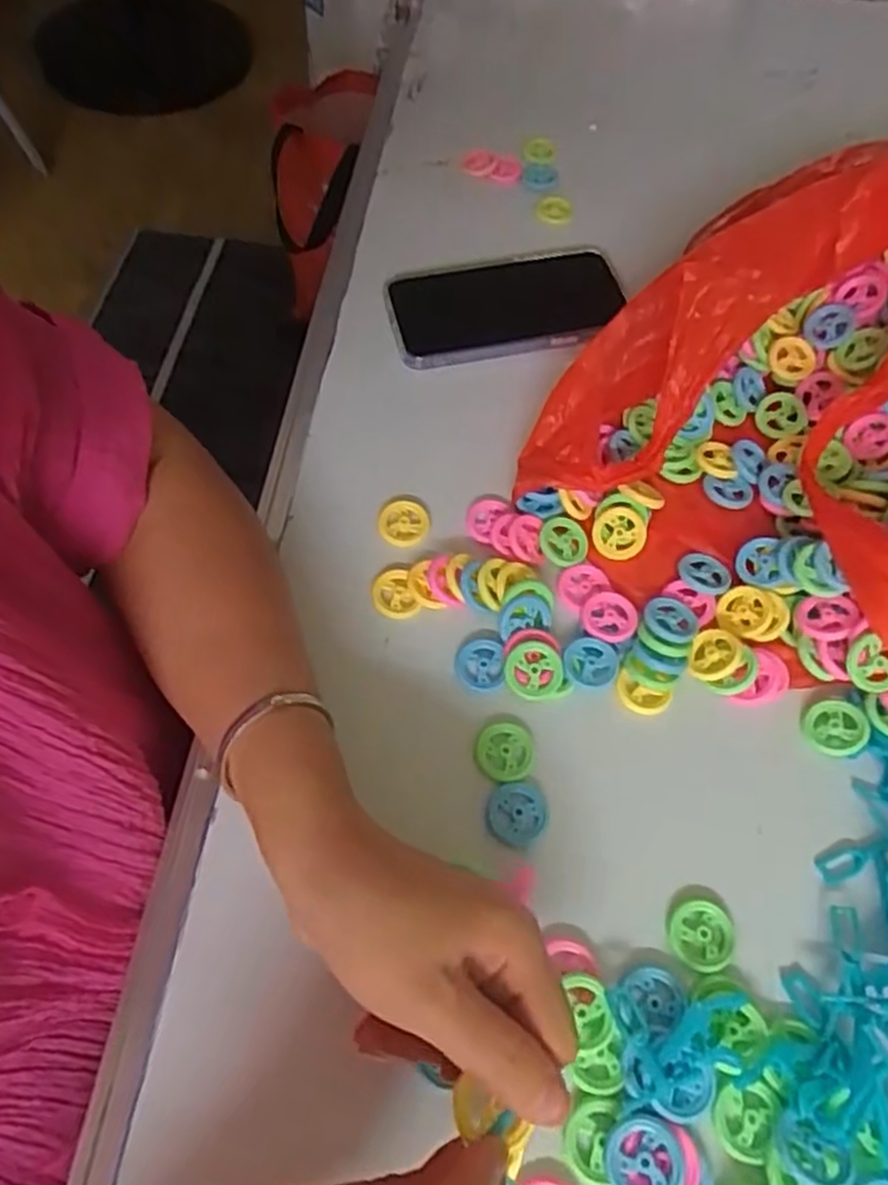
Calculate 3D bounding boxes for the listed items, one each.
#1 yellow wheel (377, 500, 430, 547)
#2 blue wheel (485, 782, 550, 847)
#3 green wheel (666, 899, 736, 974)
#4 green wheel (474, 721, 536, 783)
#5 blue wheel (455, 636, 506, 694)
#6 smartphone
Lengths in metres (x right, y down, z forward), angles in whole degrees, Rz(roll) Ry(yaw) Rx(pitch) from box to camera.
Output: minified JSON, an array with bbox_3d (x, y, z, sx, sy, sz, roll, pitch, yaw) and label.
[{"bbox_3d":[-0.023,-0.040,0.443,0.029,0.009,0.026,6,60,-1],"label":"yellow wheel"},{"bbox_3d":[0.035,0.105,0.366,0.028,0.004,0.028,2,60,-3],"label":"blue wheel"},{"bbox_3d":[0.115,0.152,0.342,0.029,0.004,0.029,2,60,-3],"label":"green wheel"},{"bbox_3d":[0.030,0.078,0.379,0.028,0.004,0.029,2,60,-3],"label":"green wheel"},{"bbox_3d":[0.018,0.037,0.400,0.024,0.007,0.029,4,60,-2],"label":"blue wheel"},{"bbox_3d":[0.040,-0.197,0.522,0.152,0.009,0.083,-11,65,2],"label":"smartphone"}]

